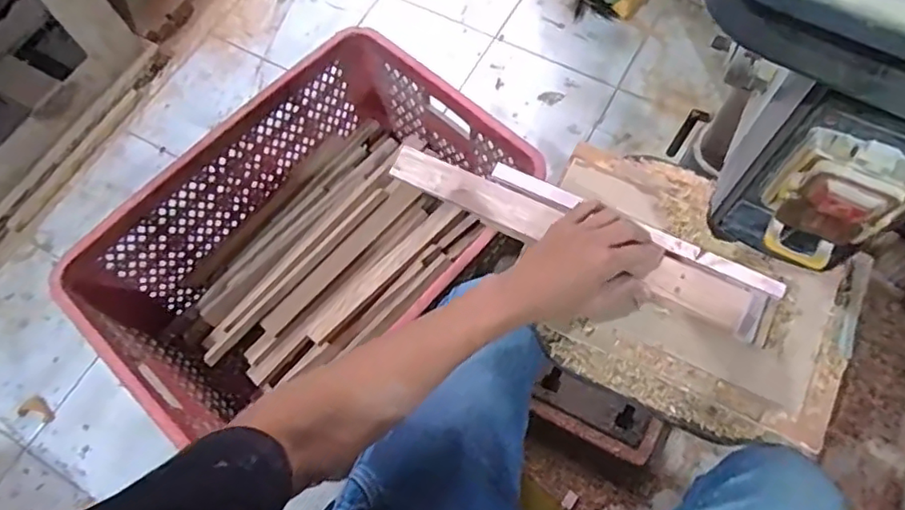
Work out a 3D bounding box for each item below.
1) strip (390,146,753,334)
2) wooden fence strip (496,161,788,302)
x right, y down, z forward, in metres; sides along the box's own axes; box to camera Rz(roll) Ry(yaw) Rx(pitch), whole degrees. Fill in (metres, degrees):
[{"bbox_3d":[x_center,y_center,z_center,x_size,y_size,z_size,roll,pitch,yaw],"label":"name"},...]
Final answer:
[{"bbox_3d":[0.104,-0.025,0.603,0.374,0.023,0.039,26,71,17],"label":"strip"},{"bbox_3d":[0.180,-0.028,0.605,0.302,0.014,0.022,25,71,11],"label":"wooden fence strip"}]

